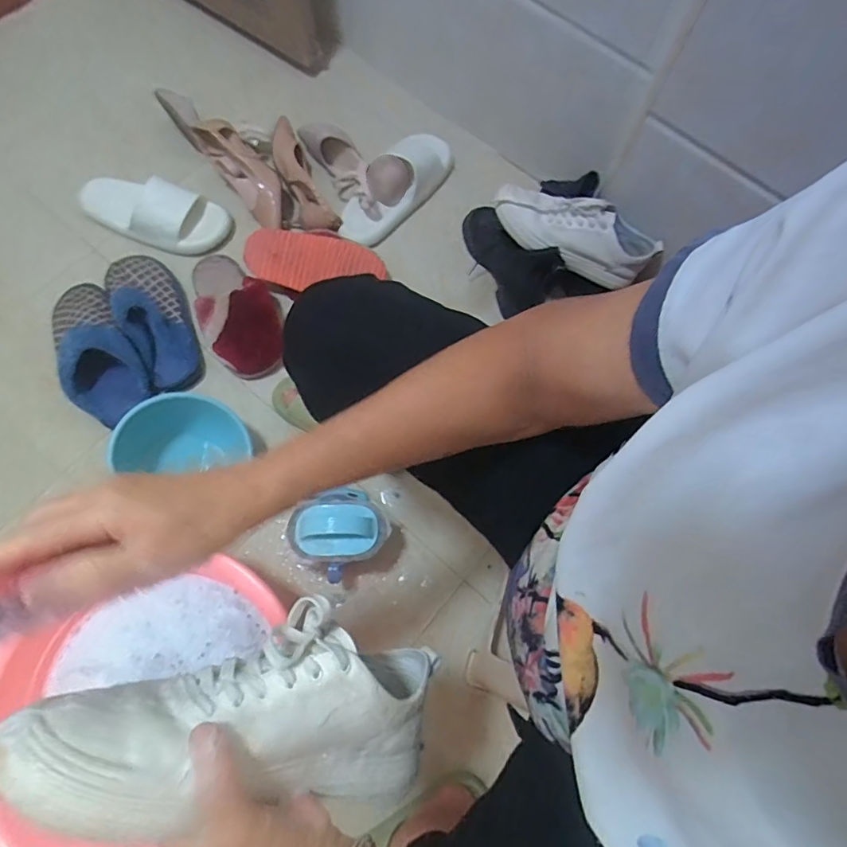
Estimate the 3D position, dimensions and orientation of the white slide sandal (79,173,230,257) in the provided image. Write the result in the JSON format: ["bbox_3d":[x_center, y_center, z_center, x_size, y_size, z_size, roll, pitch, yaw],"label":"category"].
[{"bbox_3d":[-0.496,-0.386,0.914,0.288,0.093,0.112,12,72,2],"label":"white slide sandal"}]

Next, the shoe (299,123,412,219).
[{"bbox_3d":[-0.131,-0.479,0.954,0.217,0.095,0.104,42,75,11],"label":"shoe"}]

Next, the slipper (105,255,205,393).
[{"bbox_3d":[-0.454,-0.187,0.868,0.102,0.081,0.260,-28,75,-11],"label":"slipper"}]

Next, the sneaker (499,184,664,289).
[{"bbox_3d":[0.246,-0.307,0.825,0.276,0.080,0.098,17,71,-13],"label":"sneaker"}]

